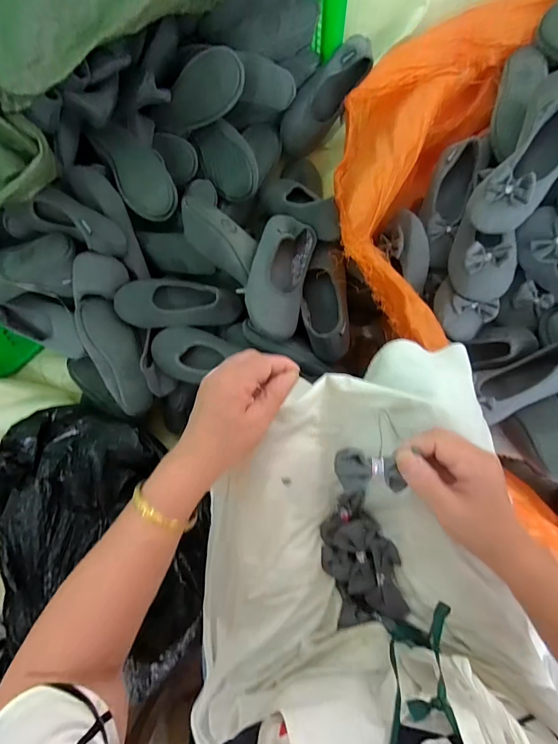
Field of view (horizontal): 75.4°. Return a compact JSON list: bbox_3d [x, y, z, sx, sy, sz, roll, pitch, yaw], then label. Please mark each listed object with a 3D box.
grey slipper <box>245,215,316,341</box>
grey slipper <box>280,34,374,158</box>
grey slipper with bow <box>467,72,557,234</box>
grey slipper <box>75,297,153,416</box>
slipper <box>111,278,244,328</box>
[{"bbox_3d":[-0.001,-0.162,0.635,0.101,0.063,0.223,16,76,-12],"label":"grey slipper"},{"bbox_3d":[0.096,-0.568,0.755,0.079,0.068,0.241,44,107,4],"label":"grey slipper"},{"bbox_3d":[0.410,-0.338,0.576,0.108,0.066,0.236,30,90,4],"label":"grey slipper with bow"},{"bbox_3d":[-0.320,-0.033,0.706,0.081,0.050,0.244,-24,86,2],"label":"grey slipper"},{"bbox_3d":[-0.193,-0.129,0.681,0.246,0.057,0.091,3,88,3],"label":"slipper"}]

